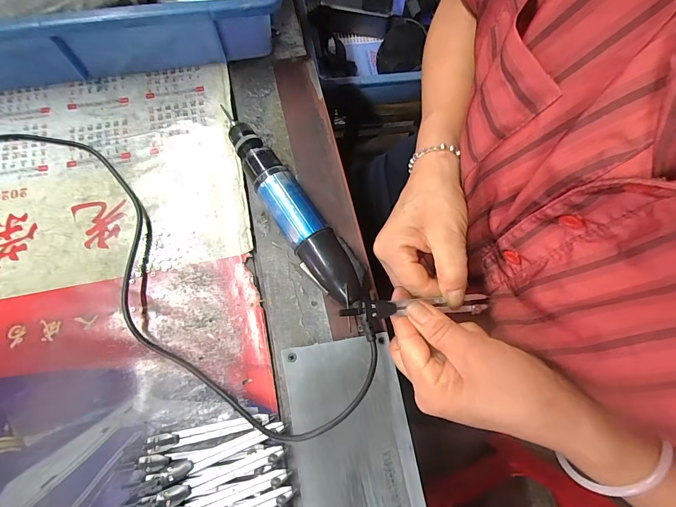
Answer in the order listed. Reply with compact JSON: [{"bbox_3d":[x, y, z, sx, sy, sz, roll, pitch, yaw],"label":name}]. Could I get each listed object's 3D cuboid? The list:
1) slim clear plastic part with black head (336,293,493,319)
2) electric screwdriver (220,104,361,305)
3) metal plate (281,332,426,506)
[{"bbox_3d":[0.058,0.040,0.264,0.113,0.005,0.013,-3,72,-8],"label":"slim clear plastic part with black head"},{"bbox_3d":[-0.048,-0.045,0.333,0.037,0.040,0.216,-32,76,-12],"label":"electric screwdriver"},{"bbox_3d":[0.016,0.170,0.280,0.093,0.009,0.197,-10,73,-5],"label":"metal plate"}]

